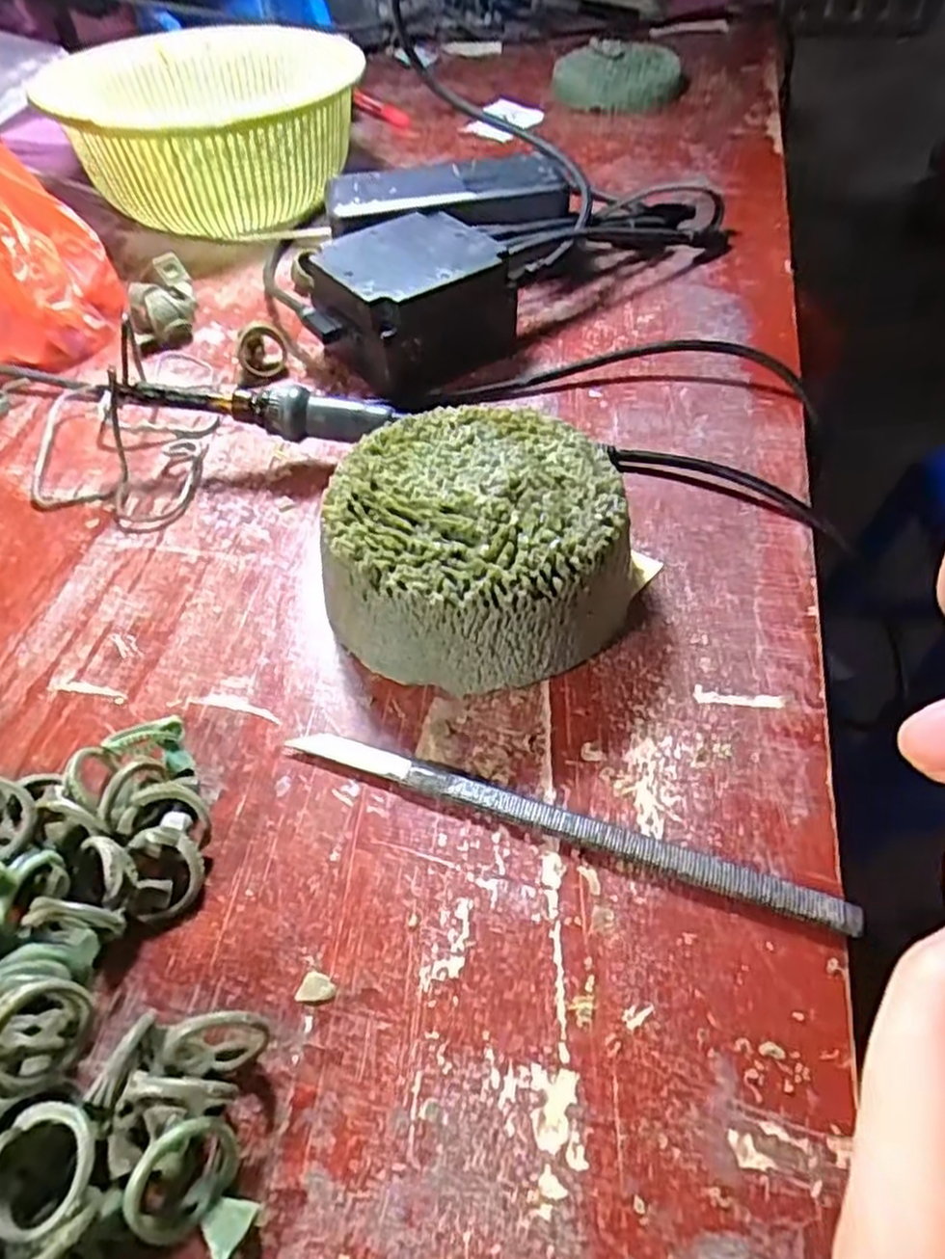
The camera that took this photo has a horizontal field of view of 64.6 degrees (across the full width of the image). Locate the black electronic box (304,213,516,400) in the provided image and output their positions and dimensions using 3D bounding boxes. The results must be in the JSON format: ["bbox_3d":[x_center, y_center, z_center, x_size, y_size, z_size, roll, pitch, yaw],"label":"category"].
[{"bbox_3d":[-0.030,-0.158,0.366,0.086,0.049,0.081,-34,56,-23],"label":"black electronic box"}]

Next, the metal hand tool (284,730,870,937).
[{"bbox_3d":[0.023,0.054,0.216,0.164,0.006,0.010,16,52,15],"label":"metal hand tool"}]

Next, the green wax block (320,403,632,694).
[{"bbox_3d":[0.003,-0.030,0.261,0.103,0.046,0.097,0,50,3],"label":"green wax block"}]

